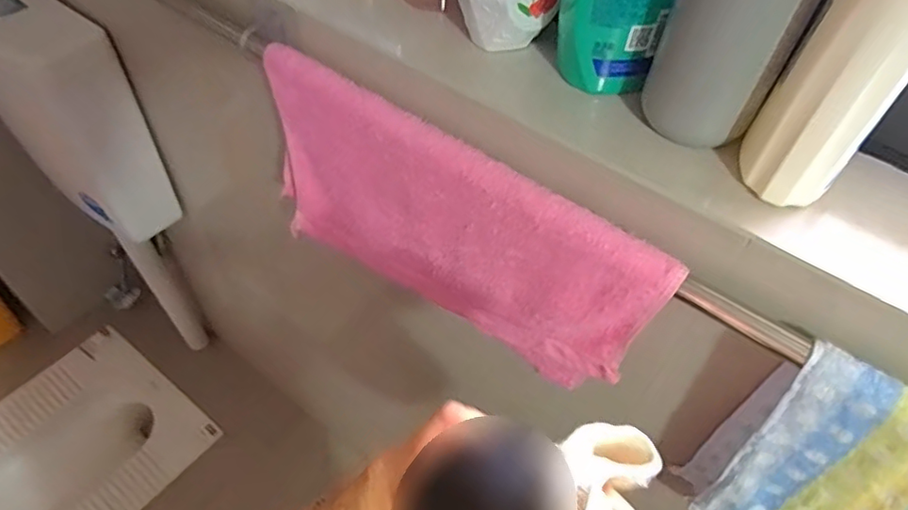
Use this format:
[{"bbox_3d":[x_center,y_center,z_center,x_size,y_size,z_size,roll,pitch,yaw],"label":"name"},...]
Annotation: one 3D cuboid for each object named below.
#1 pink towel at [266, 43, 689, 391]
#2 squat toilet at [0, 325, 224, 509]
[{"bbox_3d":[-0.015,-0.015,0.493,0.360,0.204,0.029,30,55,19],"label":"pink towel"},{"bbox_3d":[-0.895,0.484,1.277,0.402,0.118,0.590,33,56,21],"label":"squat toilet"}]

